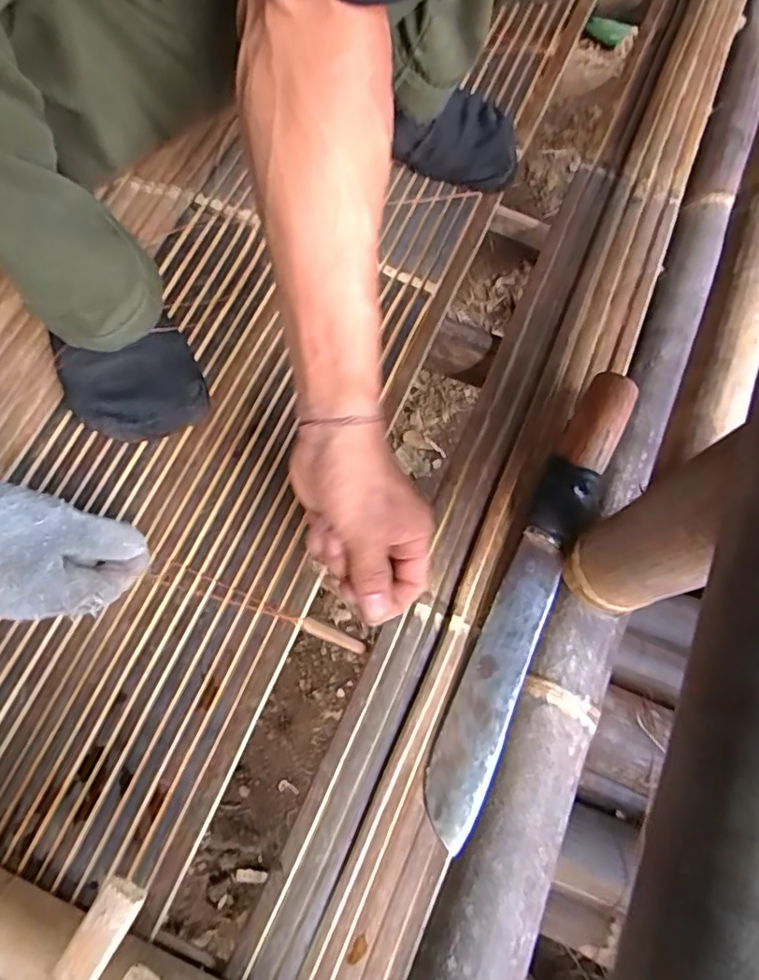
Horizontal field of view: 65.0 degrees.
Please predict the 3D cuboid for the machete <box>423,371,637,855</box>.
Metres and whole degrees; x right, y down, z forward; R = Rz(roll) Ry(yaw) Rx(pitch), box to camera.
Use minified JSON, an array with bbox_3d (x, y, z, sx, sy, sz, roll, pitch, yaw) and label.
[{"bbox_3d":[0.108,0.068,0.417,0.044,0.037,0.347,24,74,7],"label":"machete"}]

